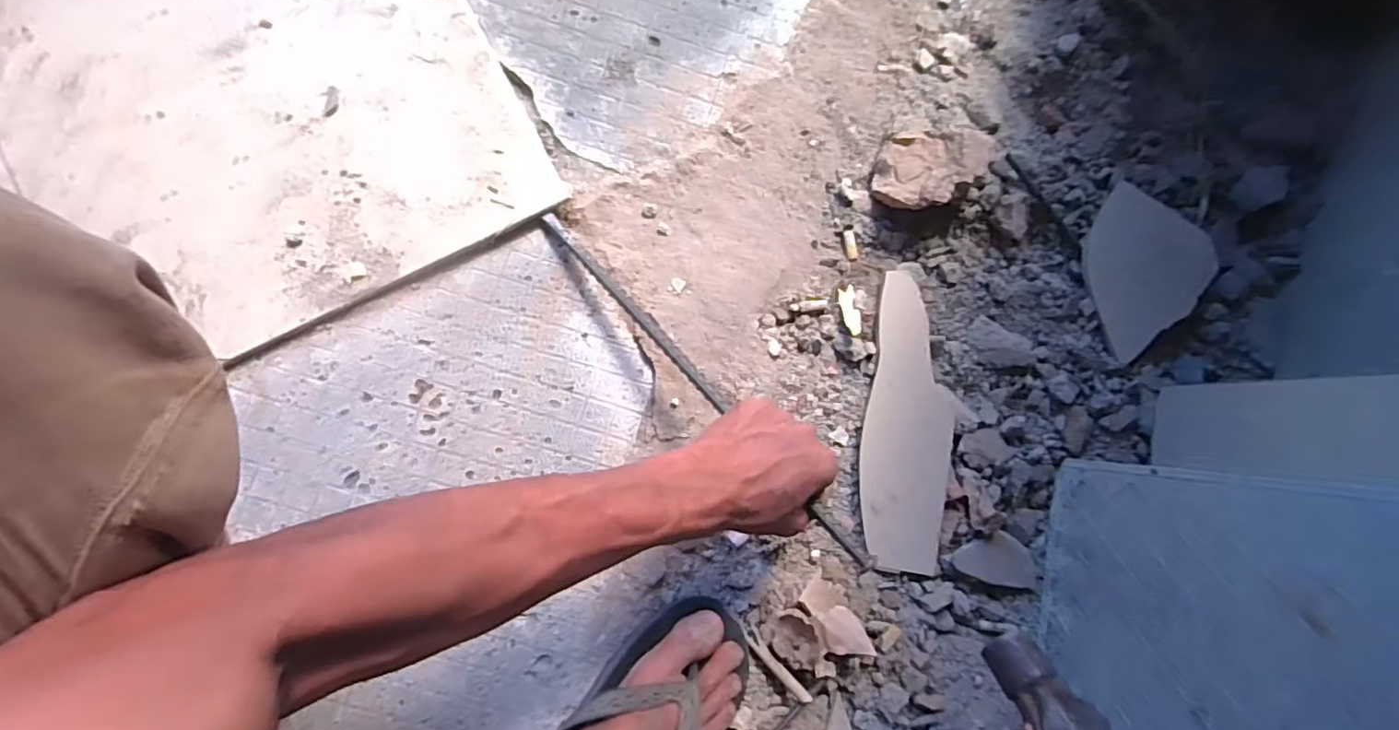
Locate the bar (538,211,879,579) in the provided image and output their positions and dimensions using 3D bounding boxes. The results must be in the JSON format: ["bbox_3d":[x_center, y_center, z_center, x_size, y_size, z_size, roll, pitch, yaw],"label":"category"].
[{"bbox_3d":[-0.007,0.006,0.484,0.011,0.014,0.380,-40,72,-9],"label":"bar"}]

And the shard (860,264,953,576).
[{"bbox_3d":[0.197,0.054,0.569,0.075,0.015,0.267,6,83,-6],"label":"shard"}]

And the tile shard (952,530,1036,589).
[{"bbox_3d":[0.277,0.181,0.575,0.088,0.010,0.046,10,83,-6],"label":"tile shard"}]

